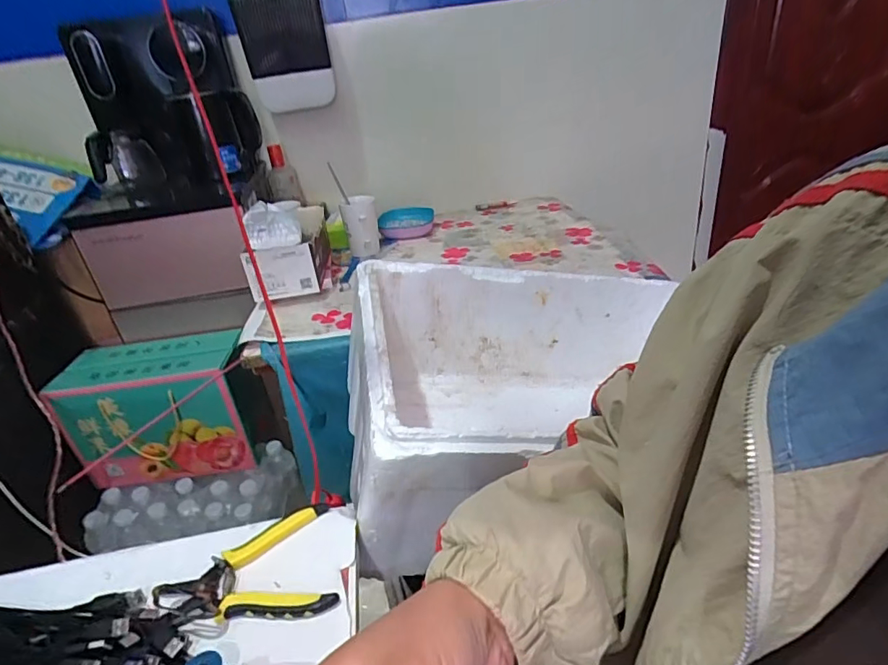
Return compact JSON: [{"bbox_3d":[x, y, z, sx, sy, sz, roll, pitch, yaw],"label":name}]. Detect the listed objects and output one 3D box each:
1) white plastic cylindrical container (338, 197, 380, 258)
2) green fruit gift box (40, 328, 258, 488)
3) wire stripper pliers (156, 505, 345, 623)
[{"bbox_3d":[-0.180,-0.225,1.105,0.069,0.130,0.071,-5,29,3],"label":"white plastic cylindrical container"},{"bbox_3d":[-0.542,0.152,1.015,0.320,0.232,0.169,-7,29,0],"label":"green fruit gift box"},{"bbox_3d":[-0.174,0.213,0.474,0.156,0.011,0.114,-7,29,0],"label":"wire stripper pliers"}]

